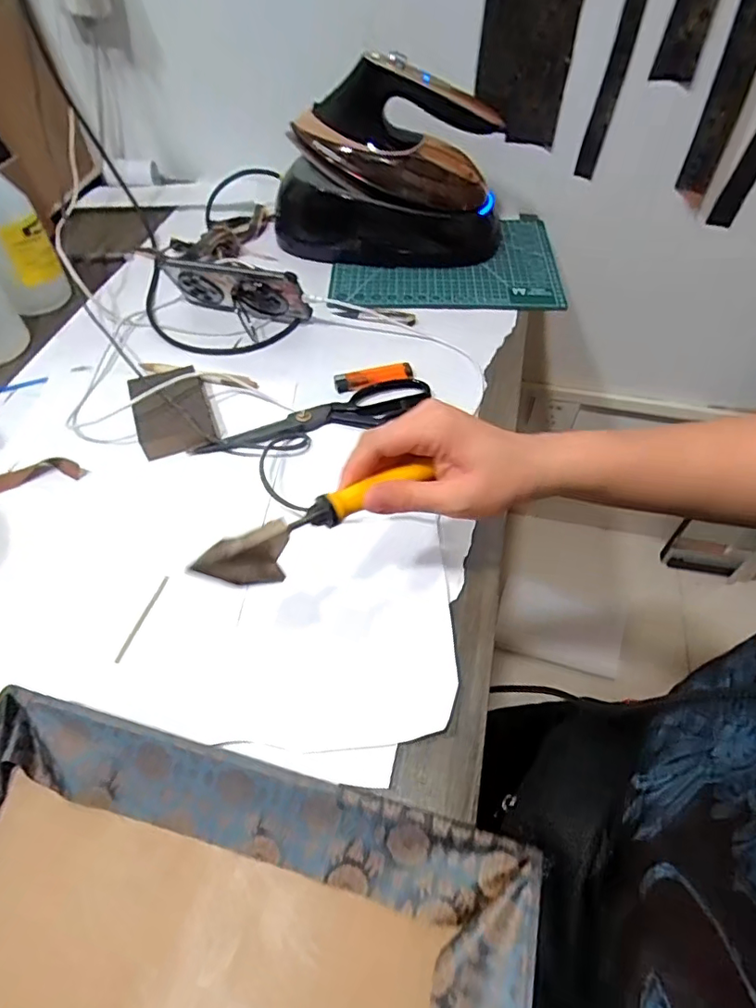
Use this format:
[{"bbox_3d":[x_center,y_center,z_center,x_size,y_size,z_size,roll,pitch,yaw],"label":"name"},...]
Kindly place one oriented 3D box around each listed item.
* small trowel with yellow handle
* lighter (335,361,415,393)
[{"bbox_3d":[-0.034,0.008,0.323,0.152,0.031,0.028,-28,58,-23],"label":"small trowel with yellow handle"},{"bbox_3d":[-0.005,-0.138,0.578,0.084,0.014,0.021,-17,55,-13],"label":"lighter"}]

